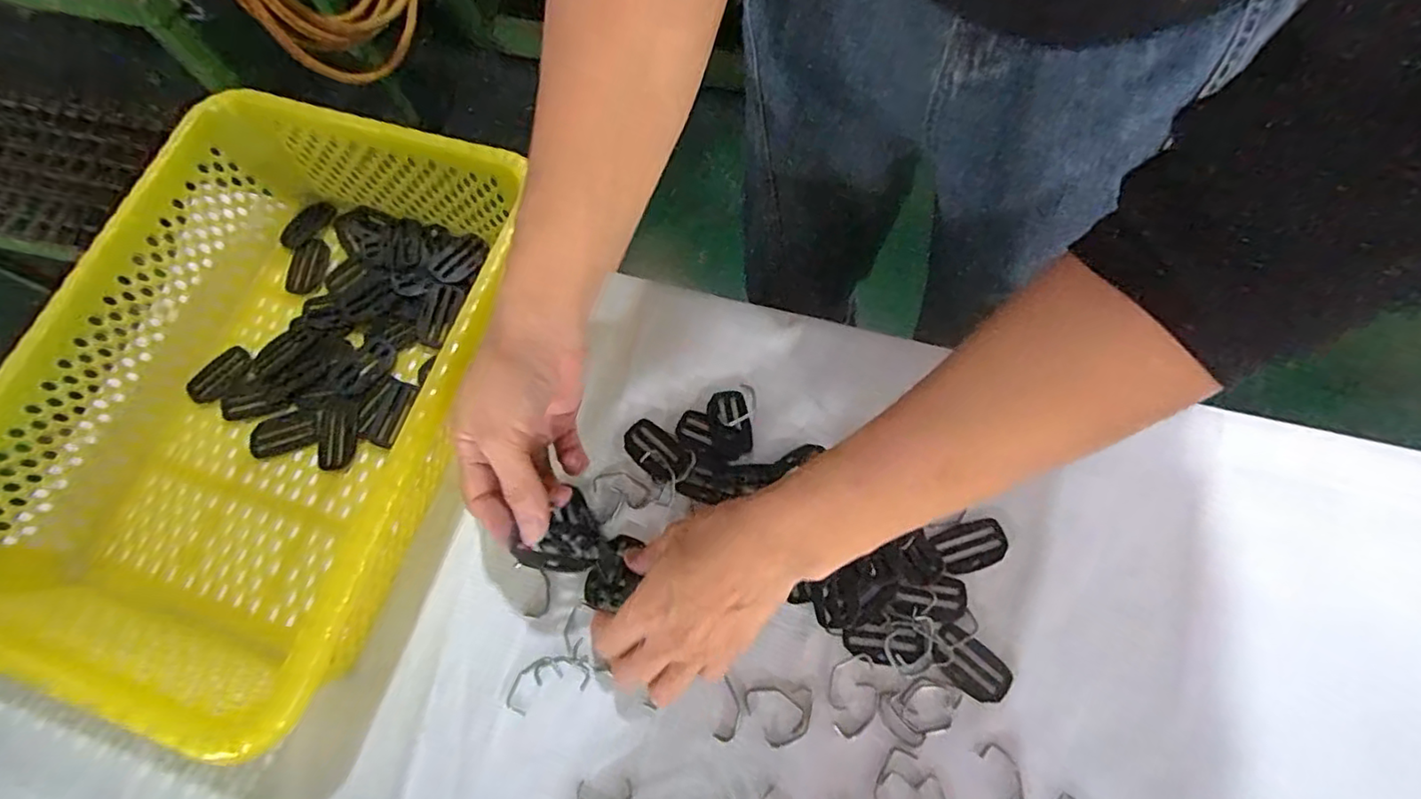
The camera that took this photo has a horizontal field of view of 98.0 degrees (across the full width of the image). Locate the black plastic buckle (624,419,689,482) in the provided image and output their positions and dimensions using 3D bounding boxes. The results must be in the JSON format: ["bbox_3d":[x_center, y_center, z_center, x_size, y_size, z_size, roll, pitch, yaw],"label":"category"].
[{"bbox_3d":[-0.037,0.033,0.407,0.046,0.004,0.028,41,76,15],"label":"black plastic buckle"}]

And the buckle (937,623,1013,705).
[{"bbox_3d":[0.150,0.153,0.356,0.046,0.004,0.028,37,75,14],"label":"buckle"}]

